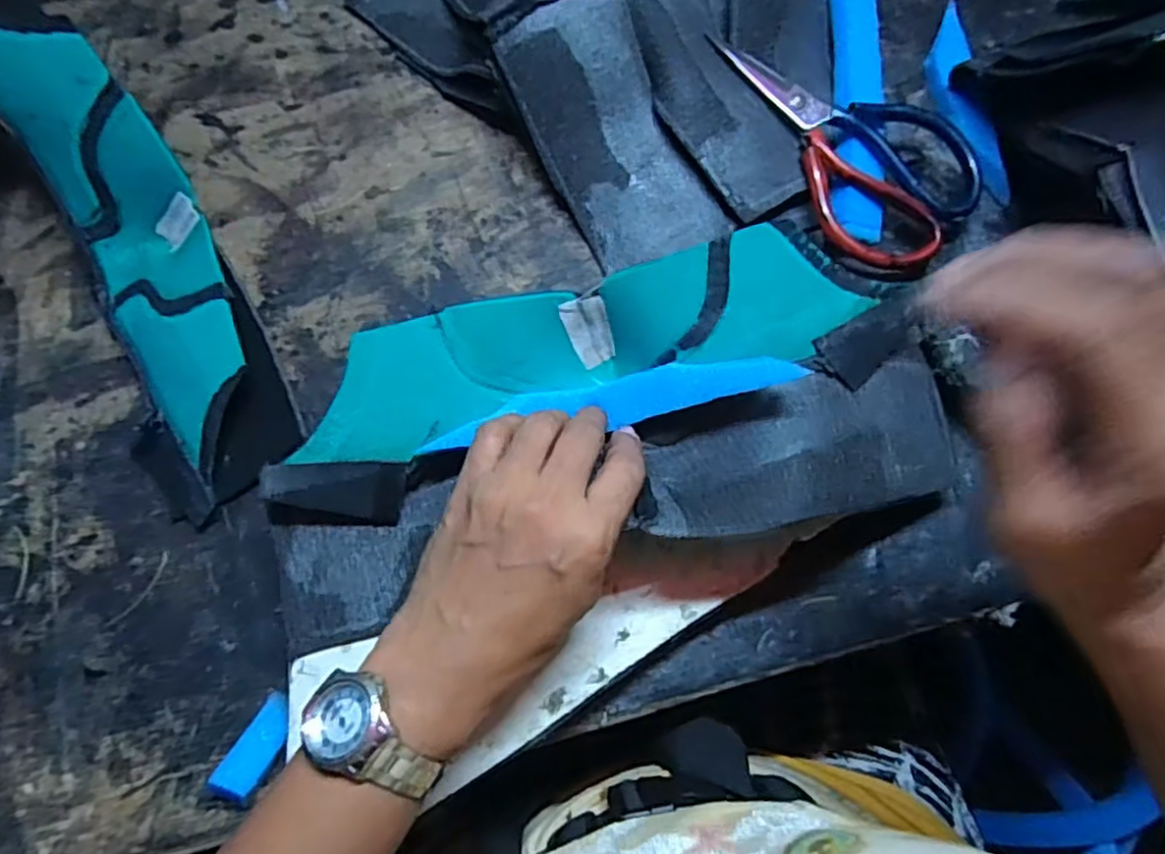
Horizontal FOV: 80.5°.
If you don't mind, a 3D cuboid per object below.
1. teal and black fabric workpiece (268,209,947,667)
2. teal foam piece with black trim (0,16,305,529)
[{"bbox_3d":[0.011,-0.004,0.337,0.330,0.050,0.140,-12,69,0],"label":"teal and black fabric workpiece"},{"bbox_3d":[-0.255,-0.098,0.396,0.089,0.066,0.306,-27,86,-9],"label":"teal foam piece with black trim"}]

